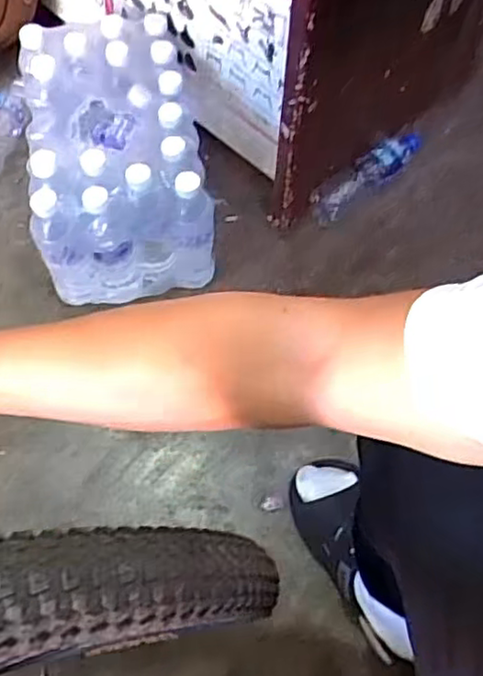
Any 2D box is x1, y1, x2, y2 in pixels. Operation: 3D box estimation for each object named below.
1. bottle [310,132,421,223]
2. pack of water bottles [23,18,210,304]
[{"bbox_3d":[0.207,-0.263,1.091,0.238,0.049,0.053,-37,69,-19],"label":"bottle"},{"bbox_3d":[-0.191,-0.259,0.995,0.228,0.215,0.358,-12,64,-8],"label":"pack of water bottles"}]

